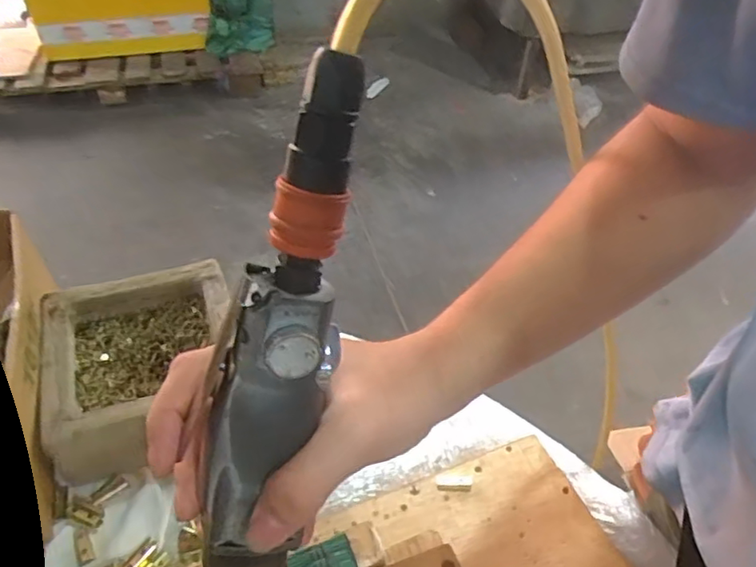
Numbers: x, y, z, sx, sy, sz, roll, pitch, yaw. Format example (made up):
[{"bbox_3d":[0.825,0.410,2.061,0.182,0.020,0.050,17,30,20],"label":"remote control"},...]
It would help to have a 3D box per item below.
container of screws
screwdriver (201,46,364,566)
[{"bbox_3d":[-0.209,0.073,0.547,0.162,0.068,0.179,-10,46,-14],"label":"container of screws"},{"bbox_3d":[-0.045,0.052,0.258,0.035,0.286,0.035,20,20,16],"label":"screwdriver"}]

